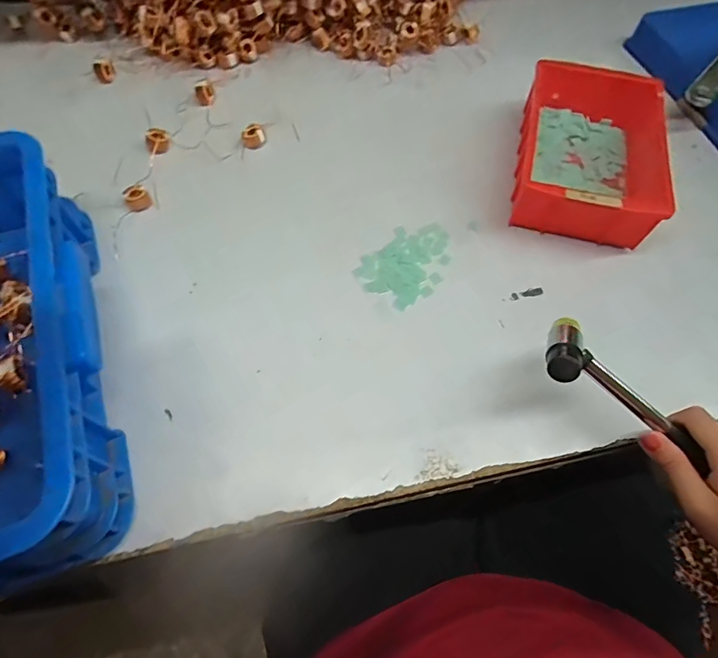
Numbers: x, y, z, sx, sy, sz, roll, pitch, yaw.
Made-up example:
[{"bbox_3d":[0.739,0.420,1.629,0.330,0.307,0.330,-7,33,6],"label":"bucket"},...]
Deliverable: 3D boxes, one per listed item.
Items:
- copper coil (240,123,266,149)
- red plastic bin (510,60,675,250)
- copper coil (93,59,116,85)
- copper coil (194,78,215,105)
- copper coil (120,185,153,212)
[{"bbox_3d":[-0.117,-0.214,0.503,0.025,0.015,0.020,-17,64,-10],"label":"copper coil"},{"bbox_3d":[0.236,-0.185,0.470,0.126,0.065,0.200,14,63,5],"label":"red plastic bin"},{"bbox_3d":[-0.305,-0.309,0.543,0.021,0.018,0.018,-14,64,-9],"label":"copper coil"},{"bbox_3d":[-0.182,-0.278,0.529,0.022,0.018,0.021,1,63,-1],"label":"copper coil"},{"bbox_3d":[-0.223,-0.131,0.453,0.023,0.011,0.025,1,63,-1],"label":"copper coil"}]

